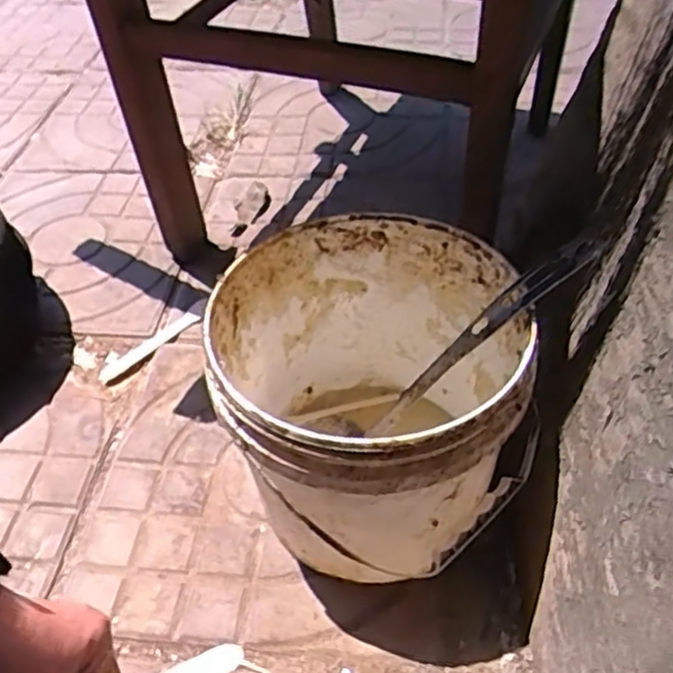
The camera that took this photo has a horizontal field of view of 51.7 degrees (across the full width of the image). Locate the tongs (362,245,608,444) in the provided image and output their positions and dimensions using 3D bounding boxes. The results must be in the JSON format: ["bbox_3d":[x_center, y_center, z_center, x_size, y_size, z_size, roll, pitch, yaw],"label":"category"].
[{"bbox_3d":[0.089,0.006,0.486,0.013,0.231,0.025,28,41,-19],"label":"tongs"}]

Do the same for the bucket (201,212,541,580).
[{"bbox_3d":[0.026,0.057,0.521,0.204,0.209,0.213,-2,48,2],"label":"bucket"}]

